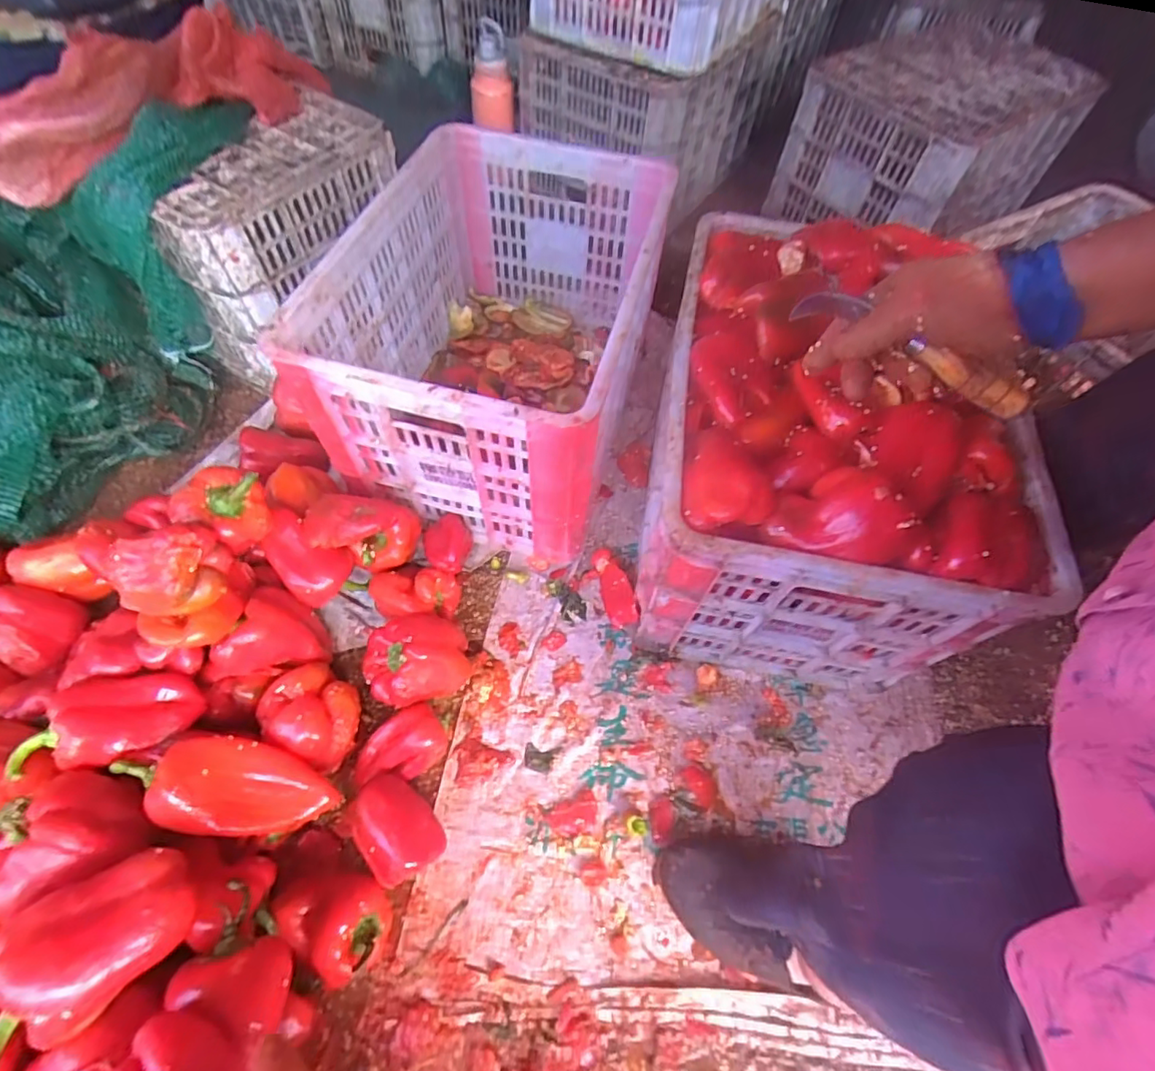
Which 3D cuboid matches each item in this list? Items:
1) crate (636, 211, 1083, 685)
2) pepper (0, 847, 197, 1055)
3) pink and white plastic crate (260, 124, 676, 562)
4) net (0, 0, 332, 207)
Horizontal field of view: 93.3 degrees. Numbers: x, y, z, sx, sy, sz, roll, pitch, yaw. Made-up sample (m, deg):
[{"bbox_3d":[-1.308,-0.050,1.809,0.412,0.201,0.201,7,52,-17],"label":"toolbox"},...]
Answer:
[{"bbox_3d":[0.278,-0.114,0.674,0.355,0.305,0.498,9,59,1],"label":"crate"},{"bbox_3d":[-0.355,0.299,0.401,0.129,0.072,0.093,-29,66,-19],"label":"pepper"},{"bbox_3d":[-0.094,-0.287,0.775,0.341,0.297,0.519,15,60,4],"label":"pink and white plastic crate"},{"bbox_3d":[-0.538,-0.571,0.692,0.465,0.134,0.148,-39,69,-23],"label":"net"}]

